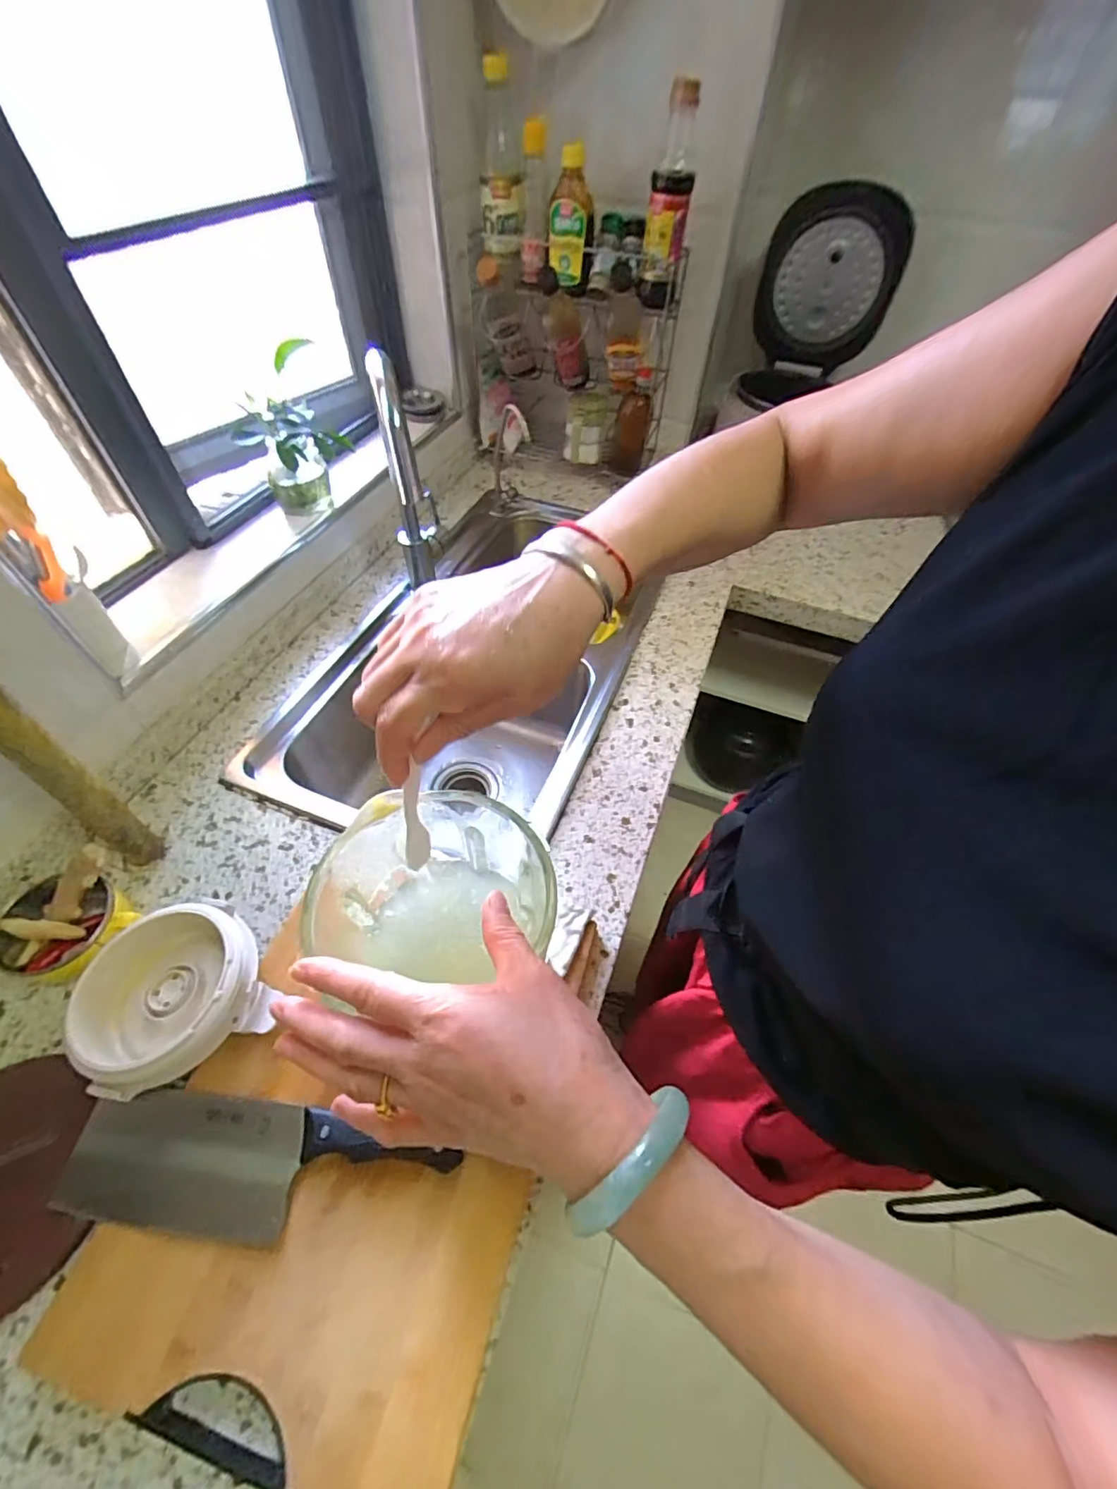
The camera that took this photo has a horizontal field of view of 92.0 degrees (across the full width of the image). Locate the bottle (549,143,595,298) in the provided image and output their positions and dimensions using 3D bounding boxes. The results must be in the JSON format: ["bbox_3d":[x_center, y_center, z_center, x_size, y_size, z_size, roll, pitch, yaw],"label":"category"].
[{"bbox_3d":[0.022,-0.836,0.866,0.070,0.162,0.071,5,53,1],"label":"bottle"}]

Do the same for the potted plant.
[{"bbox_3d":[-0.371,-0.420,0.767,0.135,0.206,0.112,-20,57,-17],"label":"potted plant"}]

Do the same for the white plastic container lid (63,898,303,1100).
[{"bbox_3d":[-0.339,0.217,0.482,0.142,0.070,0.150,-27,59,-21],"label":"white plastic container lid"}]

